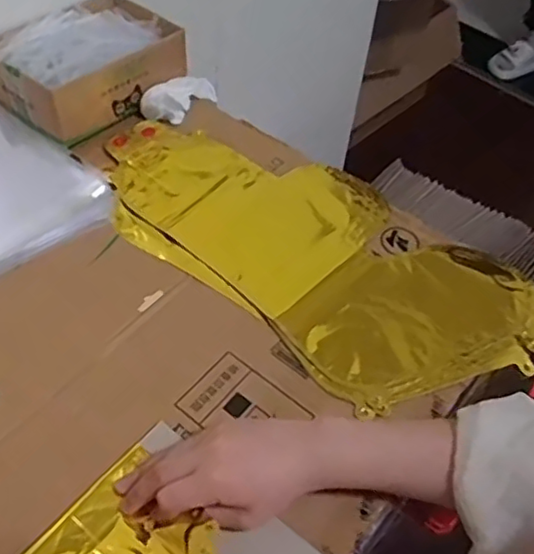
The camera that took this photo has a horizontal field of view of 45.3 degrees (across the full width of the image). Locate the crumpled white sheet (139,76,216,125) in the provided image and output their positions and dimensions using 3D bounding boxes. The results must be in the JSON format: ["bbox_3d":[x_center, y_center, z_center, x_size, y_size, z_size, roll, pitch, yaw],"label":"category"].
[{"bbox_3d":[-0.096,-0.207,0.723,0.042,0.041,0.102,25,54,16],"label":"crumpled white sheet"}]

